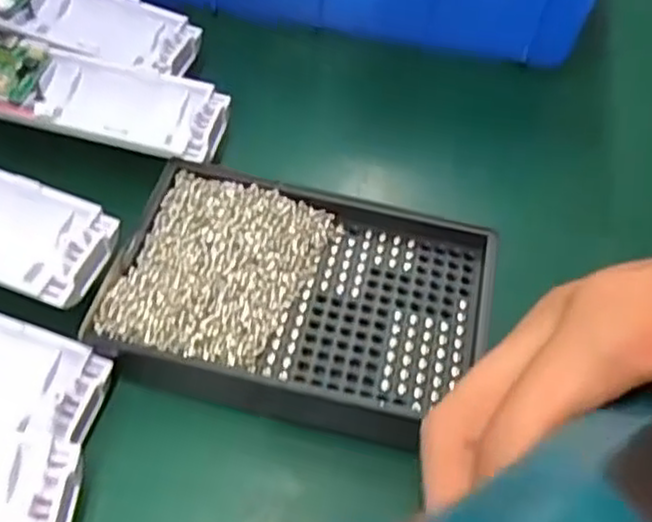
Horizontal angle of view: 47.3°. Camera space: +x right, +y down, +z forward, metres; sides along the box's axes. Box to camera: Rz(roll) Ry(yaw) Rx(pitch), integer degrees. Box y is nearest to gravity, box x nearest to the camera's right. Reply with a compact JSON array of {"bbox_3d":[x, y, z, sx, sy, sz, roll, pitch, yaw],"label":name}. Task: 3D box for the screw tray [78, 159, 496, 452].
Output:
[{"bbox_3d":[-0.009,0.014,0.276,0.135,0.019,0.094,12,53,3],"label":"screw tray"}]

